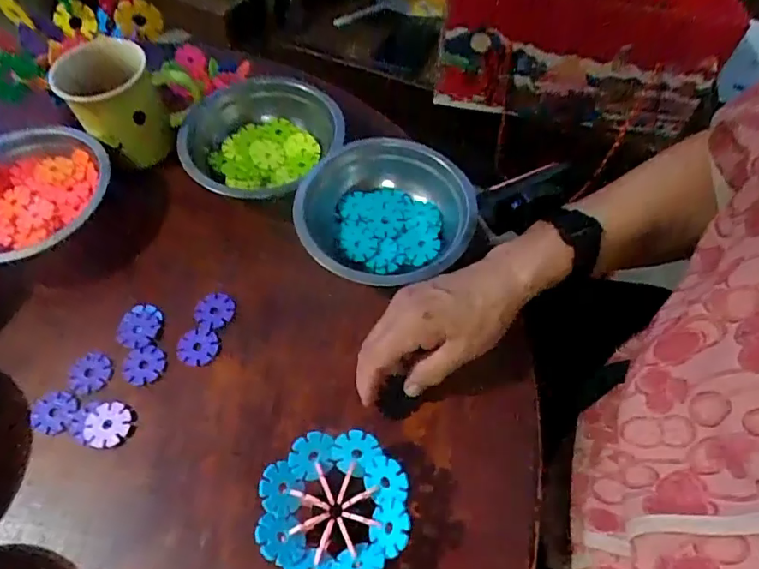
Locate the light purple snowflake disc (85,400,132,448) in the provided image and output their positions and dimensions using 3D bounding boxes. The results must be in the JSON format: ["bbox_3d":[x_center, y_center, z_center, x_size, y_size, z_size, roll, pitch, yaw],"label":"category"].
[{"bbox_3d":[-0.199,0.102,0.379,0.034,0.005,0.032,0,60,1],"label":"light purple snowflake disc"}]

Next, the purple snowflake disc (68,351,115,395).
[{"bbox_3d":[-0.223,0.068,0.399,0.032,0.004,0.032,0,60,1],"label":"purple snowflake disc"}]

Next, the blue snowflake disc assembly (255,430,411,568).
[{"bbox_3d":[-0.028,0.142,0.327,0.086,0.040,0.088,0,60,1],"label":"blue snowflake disc assembly"}]

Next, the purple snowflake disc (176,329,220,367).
[{"bbox_3d":[-0.144,0.049,0.409,0.032,0.004,0.029,3,62,0],"label":"purple snowflake disc"}]

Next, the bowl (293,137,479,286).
[{"bbox_3d":[0.004,-0.054,0.443,0.144,0.057,0.137,0,60,1],"label":"bowl"}]

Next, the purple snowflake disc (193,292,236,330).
[{"bbox_3d":[-0.136,0.021,0.427,0.031,0.006,0.030,-2,69,5],"label":"purple snowflake disc"}]

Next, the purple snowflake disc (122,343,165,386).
[{"bbox_3d":[-0.183,0.062,0.402,0.031,0.004,0.031,0,60,1],"label":"purple snowflake disc"}]

